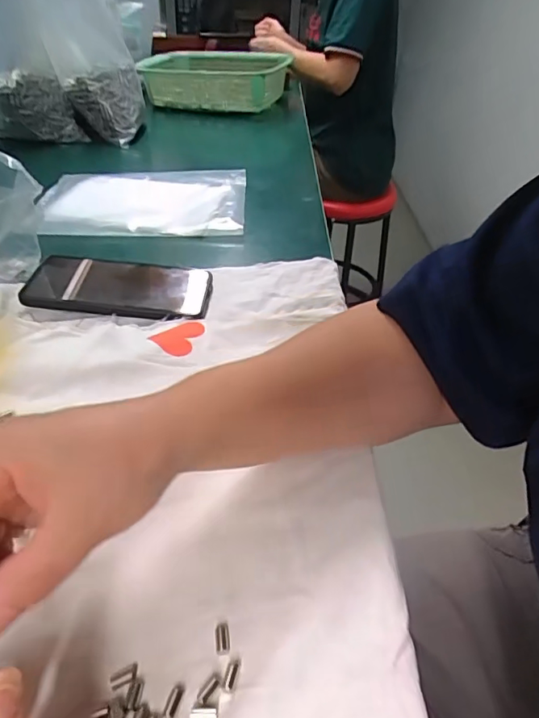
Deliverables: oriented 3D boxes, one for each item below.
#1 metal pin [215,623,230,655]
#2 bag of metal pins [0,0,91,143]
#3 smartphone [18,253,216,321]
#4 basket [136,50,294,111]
[{"bbox_3d":[-0.023,0.134,0.244,0.007,0.004,0.015,-2,39,-6],"label":"metal pin"},{"bbox_3d":[-0.382,-0.463,0.784,0.124,0.220,0.110,-13,42,-19],"label":"bag of metal pins"},{"bbox_3d":[-0.139,-0.067,0.469,0.162,0.015,0.080,4,39,1],"label":"smartphone"},{"bbox_3d":[-0.106,-0.574,1.040,0.281,0.089,0.203,8,39,6],"label":"basket"}]

